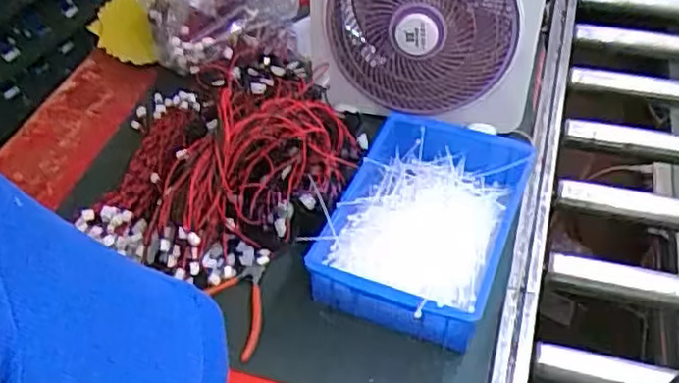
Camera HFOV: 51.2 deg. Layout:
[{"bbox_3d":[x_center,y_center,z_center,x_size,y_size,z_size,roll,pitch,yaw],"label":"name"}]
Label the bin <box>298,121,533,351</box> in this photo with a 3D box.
[{"bbox_3d":[0.106,0.042,0.878,0.206,0.082,0.293,15,48,18],"label":"bin"}]

